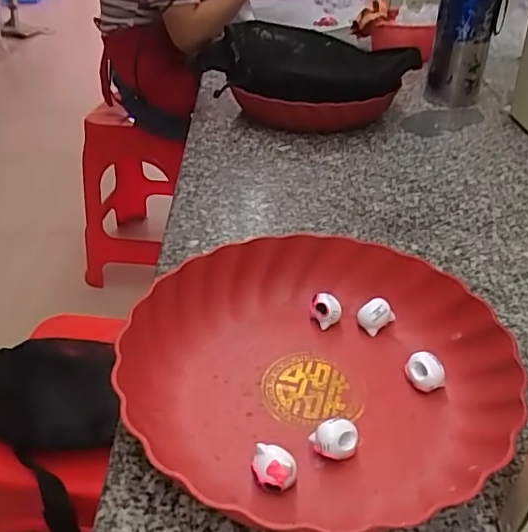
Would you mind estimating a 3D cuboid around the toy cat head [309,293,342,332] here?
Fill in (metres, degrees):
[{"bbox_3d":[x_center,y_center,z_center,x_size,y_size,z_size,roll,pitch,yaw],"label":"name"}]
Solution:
[{"bbox_3d":[0.047,0.035,0.423,0.023,0.025,0.016,5,35,5],"label":"toy cat head"}]

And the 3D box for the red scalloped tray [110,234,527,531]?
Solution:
[{"bbox_3d":[0.031,0.063,0.377,0.243,0.052,0.223,-3,35,-5],"label":"red scalloped tray"}]

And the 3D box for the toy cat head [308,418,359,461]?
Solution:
[{"bbox_3d":[0.042,0.104,0.329,0.025,0.024,0.017,-10,36,-16],"label":"toy cat head"}]

